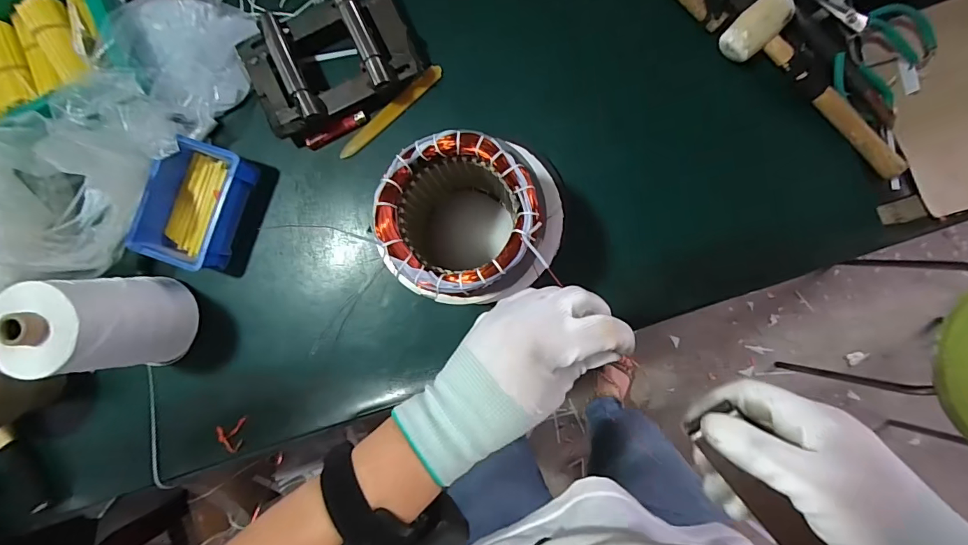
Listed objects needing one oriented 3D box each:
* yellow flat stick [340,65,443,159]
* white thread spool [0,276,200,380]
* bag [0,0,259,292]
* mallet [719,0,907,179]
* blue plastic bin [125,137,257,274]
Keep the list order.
[{"bbox_3d":[-0.114,-0.196,0.535,0.158,0.005,0.018,-40,112,3],"label":"yellow flat stick"},{"bbox_3d":[-0.393,0.055,0.455,0.082,0.170,0.100,0,89,3],"label":"white thread spool"},{"bbox_3d":[-0.450,-0.133,0.488,0.208,0.094,0.468,40,91,3],"label":"bag"},{"bbox_3d":[0.387,-0.206,0.495,0.253,0.039,0.074,44,91,3],"label":"mallet"},{"bbox_3d":[-0.338,-0.080,0.516,0.087,0.058,0.138,20,90,3],"label":"blue plastic bin"}]

